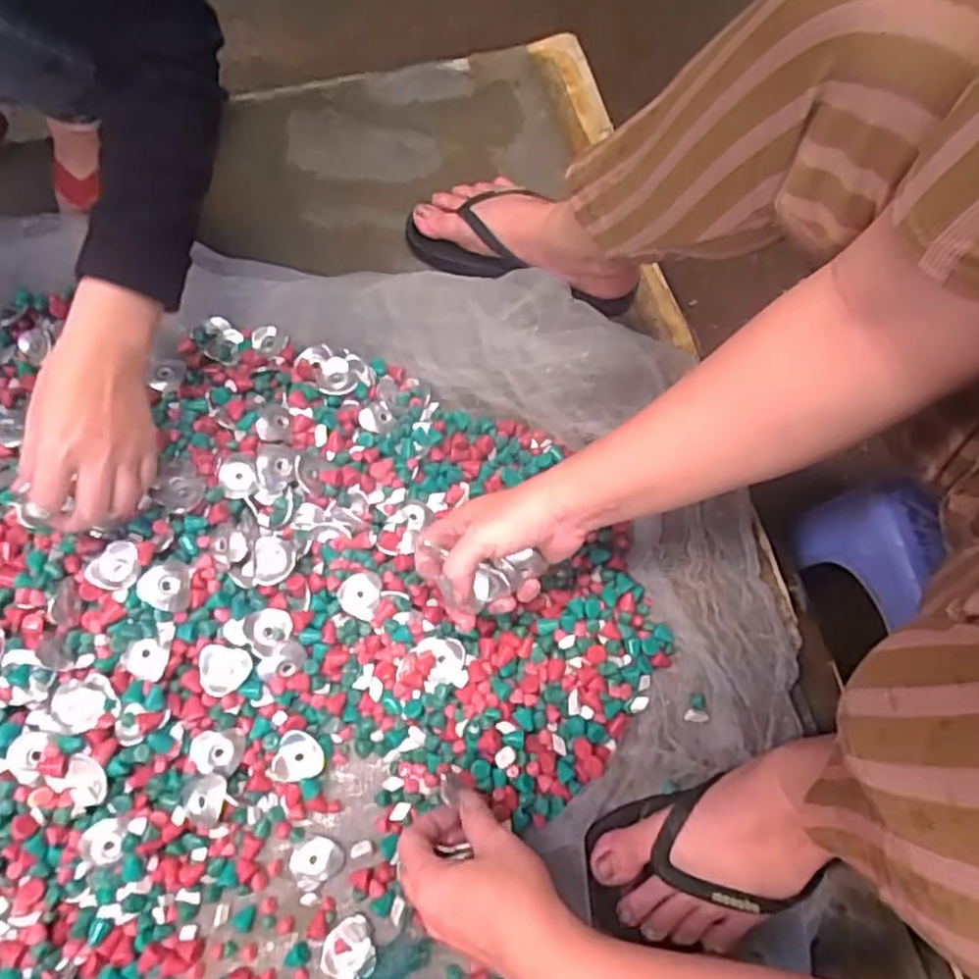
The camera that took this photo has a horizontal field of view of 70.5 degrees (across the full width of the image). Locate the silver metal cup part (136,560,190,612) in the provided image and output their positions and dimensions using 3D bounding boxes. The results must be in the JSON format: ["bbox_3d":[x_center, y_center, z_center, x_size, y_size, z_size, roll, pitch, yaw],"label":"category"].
[{"bbox_3d":[-0.237,0.069,0.503,0.030,0.012,0.035,4,68,-1],"label":"silver metal cup part"}]

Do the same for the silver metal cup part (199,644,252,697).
[{"bbox_3d":[-0.190,0.129,0.494,0.036,0.010,0.034,8,68,1],"label":"silver metal cup part"}]

